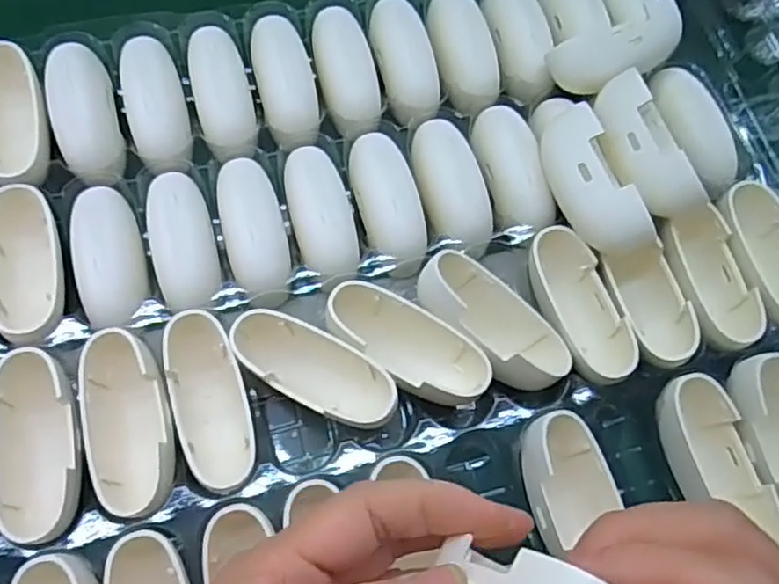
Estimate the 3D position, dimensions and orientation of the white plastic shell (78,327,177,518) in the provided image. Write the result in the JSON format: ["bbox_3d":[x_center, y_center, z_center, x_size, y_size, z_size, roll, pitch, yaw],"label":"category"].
[{"bbox_3d":[-0.100,0.050,0.255,0.033,0.028,0.071,-16,71,-11],"label":"white plastic shell"}]

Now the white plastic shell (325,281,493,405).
[{"bbox_3d":[0.008,0.019,0.266,0.070,0.019,0.028,31,69,7],"label":"white plastic shell"}]

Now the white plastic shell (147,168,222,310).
[{"bbox_3d":[-0.087,-0.020,0.282,0.027,0.016,0.065,-10,70,-8],"label":"white plastic shell"}]

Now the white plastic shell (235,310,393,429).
[{"bbox_3d":[-0.029,0.030,0.264,0.069,0.014,0.029,29,70,-6],"label":"white plastic shell"}]

